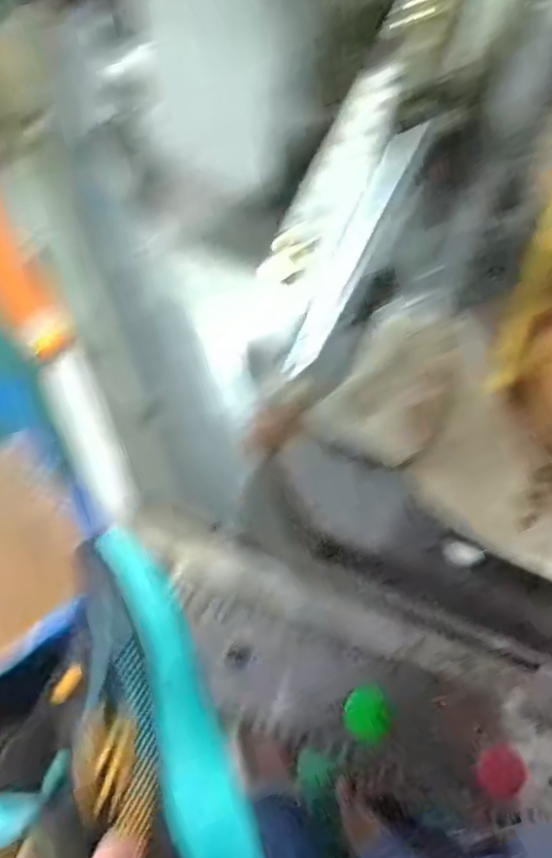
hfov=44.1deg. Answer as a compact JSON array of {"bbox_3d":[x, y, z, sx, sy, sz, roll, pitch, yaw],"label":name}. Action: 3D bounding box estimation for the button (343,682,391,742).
[{"bbox_3d":[0.079,0.248,0.599,0.039,0.040,0.046,-4,75,-1],"label":"button"}]

